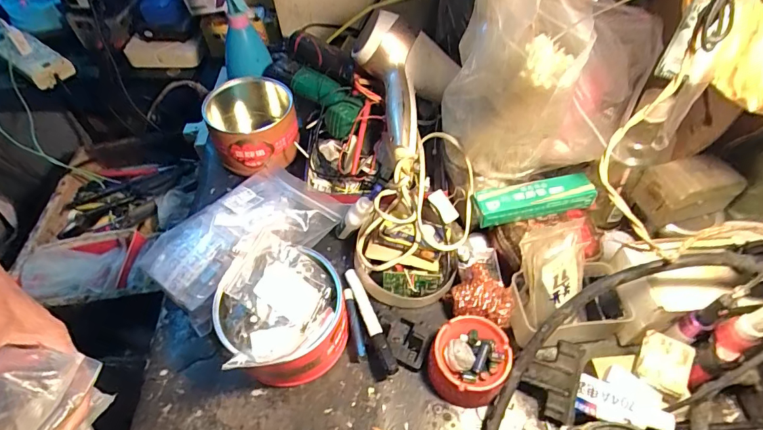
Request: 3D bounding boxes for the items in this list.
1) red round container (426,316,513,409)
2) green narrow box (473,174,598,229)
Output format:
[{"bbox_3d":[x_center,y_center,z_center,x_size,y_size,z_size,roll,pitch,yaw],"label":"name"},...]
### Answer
[{"bbox_3d":[0.092,0.152,0.456,0.080,0.039,0.085,20,57,16],"label":"red round container"},{"bbox_3d":[0.181,-0.020,0.515,0.140,0.029,0.037,-10,53,-5],"label":"green narrow box"}]

